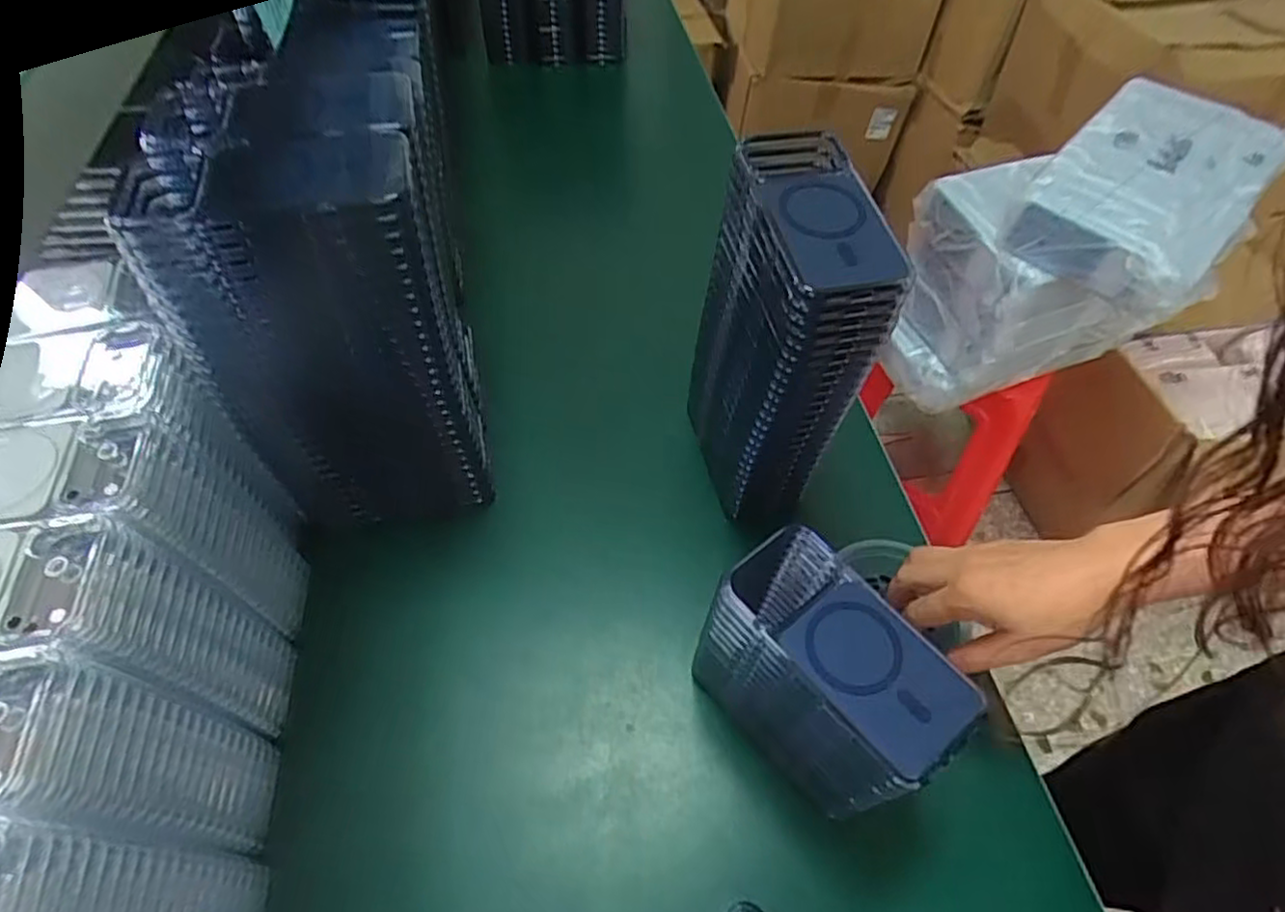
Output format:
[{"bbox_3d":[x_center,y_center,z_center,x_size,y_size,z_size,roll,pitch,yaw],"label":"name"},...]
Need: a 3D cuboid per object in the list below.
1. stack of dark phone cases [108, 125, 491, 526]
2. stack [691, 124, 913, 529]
[{"bbox_3d":[-0.228,-0.075,0.539,0.168,0.299,0.101,-12,53,-12],"label":"stack of dark phone cases"},{"bbox_3d":[0.102,-0.083,0.542,0.079,0.255,0.155,-5,52,-6],"label":"stack"}]

